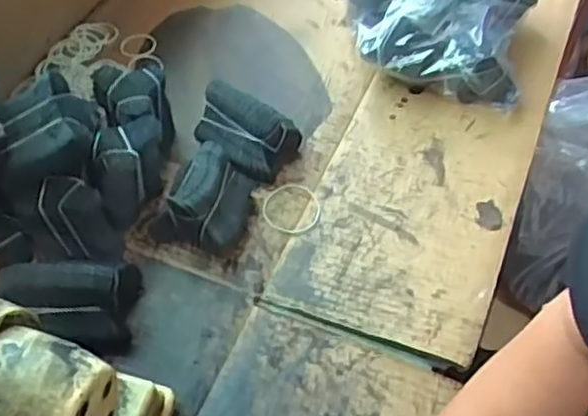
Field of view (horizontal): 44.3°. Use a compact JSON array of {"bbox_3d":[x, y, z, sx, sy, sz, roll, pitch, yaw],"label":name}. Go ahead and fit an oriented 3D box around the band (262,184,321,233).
[{"bbox_3d":[-0.001,0.000,0.727,0.062,0.004,0.058,4,52,-5],"label":"band"}]

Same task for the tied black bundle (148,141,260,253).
[{"bbox_3d":[-0.087,-0.012,0.689,0.085,0.062,0.090,16,53,11],"label":"tied black bundle"}]

